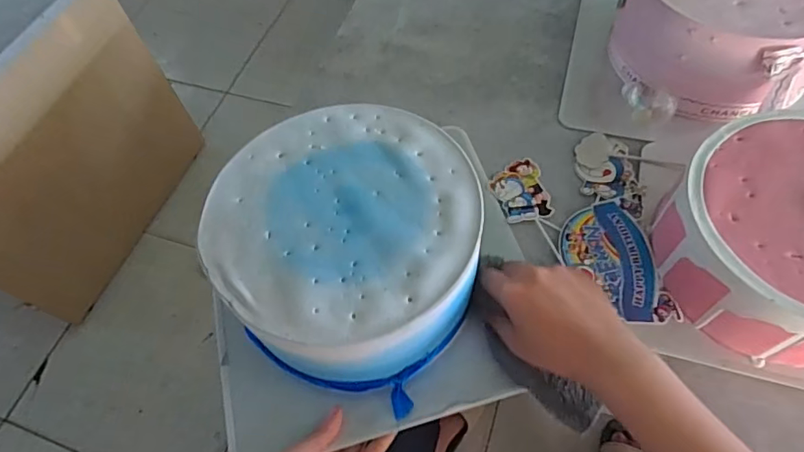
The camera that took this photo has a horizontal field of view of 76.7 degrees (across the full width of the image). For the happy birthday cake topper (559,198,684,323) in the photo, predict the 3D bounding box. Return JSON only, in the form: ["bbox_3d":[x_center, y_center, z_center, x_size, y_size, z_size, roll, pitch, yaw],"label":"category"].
[{"bbox_3d":[0.179,0.031,0.433,0.072,0.005,0.112,-12,63,3],"label":"happy birthday cake topper"}]

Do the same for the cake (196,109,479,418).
[{"bbox_3d":[-0.040,0.015,0.398,0.193,0.096,0.196,-2,56,3],"label":"cake"}]

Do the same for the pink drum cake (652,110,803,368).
[{"bbox_3d":[0.296,0.010,0.382,0.168,0.086,0.163,-3,60,5],"label":"pink drum cake"}]

